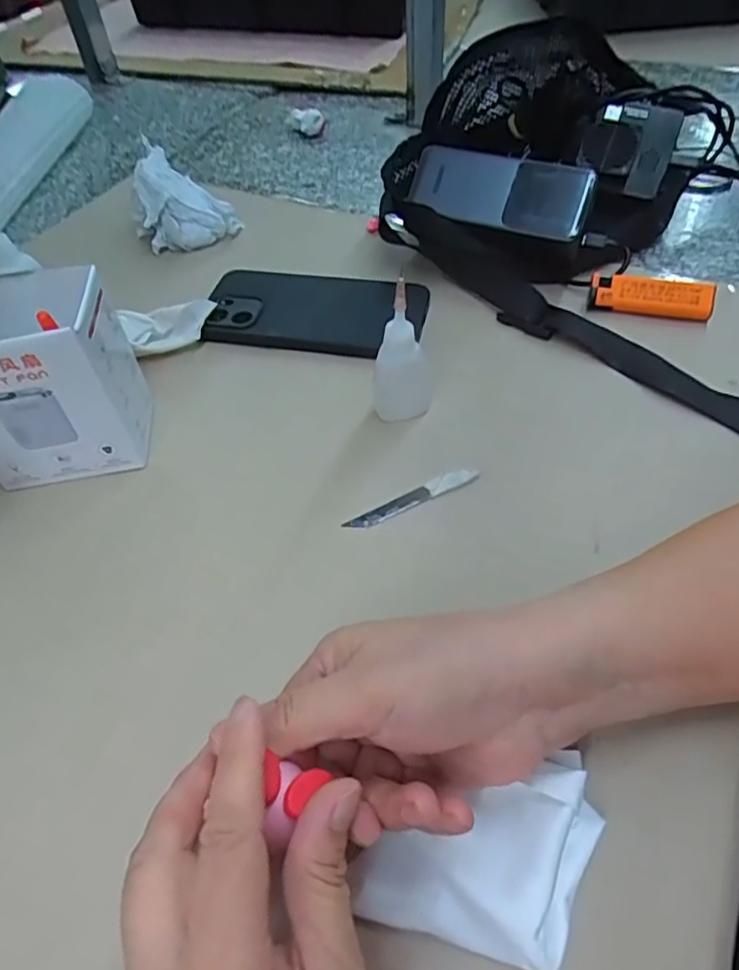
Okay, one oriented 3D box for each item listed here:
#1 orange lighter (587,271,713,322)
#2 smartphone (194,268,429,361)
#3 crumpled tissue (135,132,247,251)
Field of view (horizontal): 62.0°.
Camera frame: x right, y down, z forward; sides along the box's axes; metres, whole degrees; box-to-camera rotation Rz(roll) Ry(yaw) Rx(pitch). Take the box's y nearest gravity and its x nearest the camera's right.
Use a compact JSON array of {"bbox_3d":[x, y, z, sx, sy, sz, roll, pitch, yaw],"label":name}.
[{"bbox_3d":[0.193,-0.129,0.423,0.078,0.025,0.017,6,52,10],"label":"orange lighter"},{"bbox_3d":[-0.041,-0.126,0.449,0.159,0.016,0.081,9,53,12],"label":"smartphone"},{"bbox_3d":[-0.162,-0.248,0.534,0.080,0.058,0.076,-21,53,-11],"label":"crumpled tissue"}]

